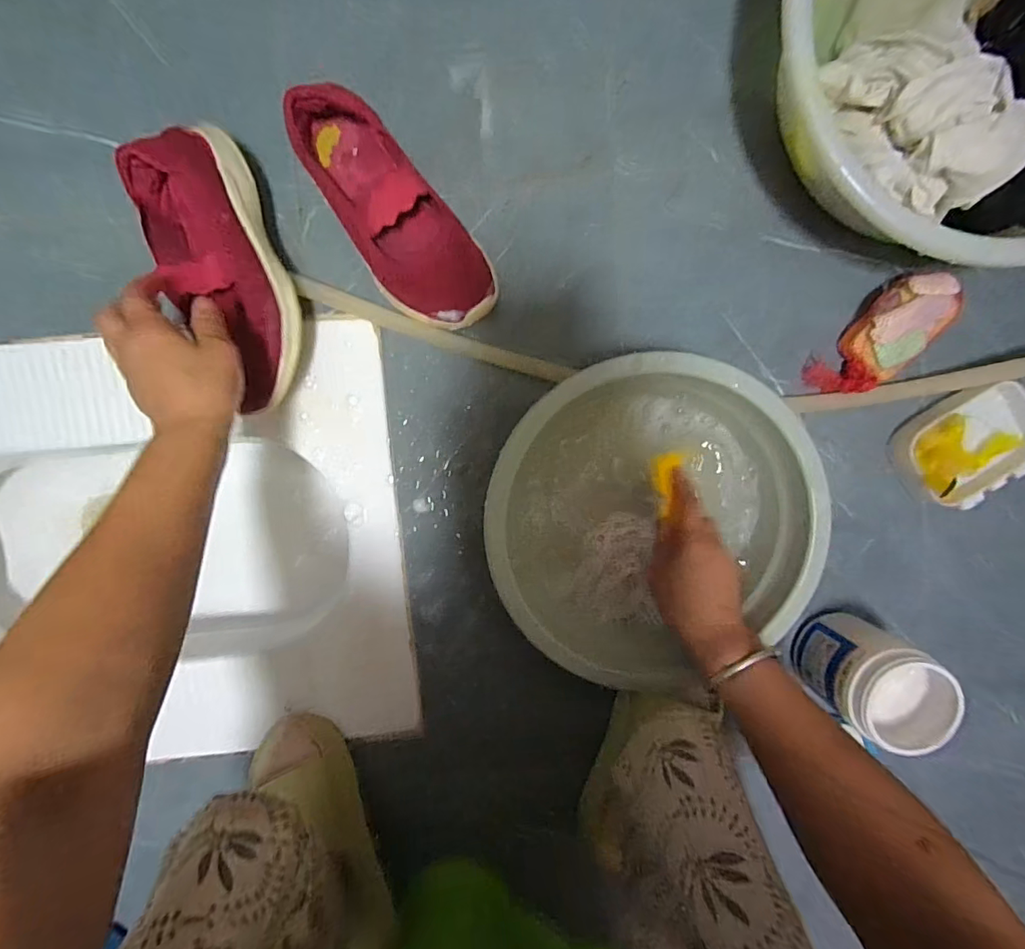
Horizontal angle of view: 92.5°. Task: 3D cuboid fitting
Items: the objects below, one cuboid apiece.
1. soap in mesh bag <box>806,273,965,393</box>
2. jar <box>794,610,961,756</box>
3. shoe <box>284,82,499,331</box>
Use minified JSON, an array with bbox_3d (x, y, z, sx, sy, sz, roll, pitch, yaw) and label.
[{"bbox_3d":[0.356,-0.129,0.473,0.064,0.039,0.138,40,94,-6],"label":"soap in mesh bag"},{"bbox_3d":[0.338,0.192,0.471,0.101,0.113,0.084,37,94,-6],"label":"jar"},{"bbox_3d":[-0.104,-0.220,0.430,0.087,0.074,0.210,-42,96,3],"label":"shoe"}]

